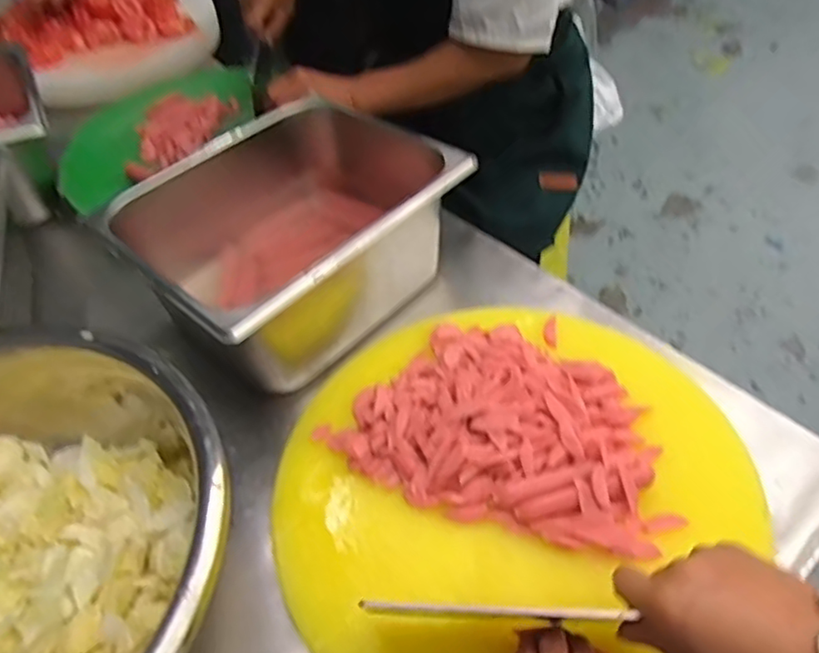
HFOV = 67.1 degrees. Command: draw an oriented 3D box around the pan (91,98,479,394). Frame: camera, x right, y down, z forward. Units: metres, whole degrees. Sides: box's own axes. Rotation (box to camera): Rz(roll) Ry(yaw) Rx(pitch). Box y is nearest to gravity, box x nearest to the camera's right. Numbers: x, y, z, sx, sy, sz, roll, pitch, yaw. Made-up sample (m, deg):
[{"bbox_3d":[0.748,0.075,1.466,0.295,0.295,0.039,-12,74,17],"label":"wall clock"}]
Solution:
[{"bbox_3d":[-0.126,-0.096,0.673,0.254,0.135,0.332,35,59,29],"label":"pan"}]

